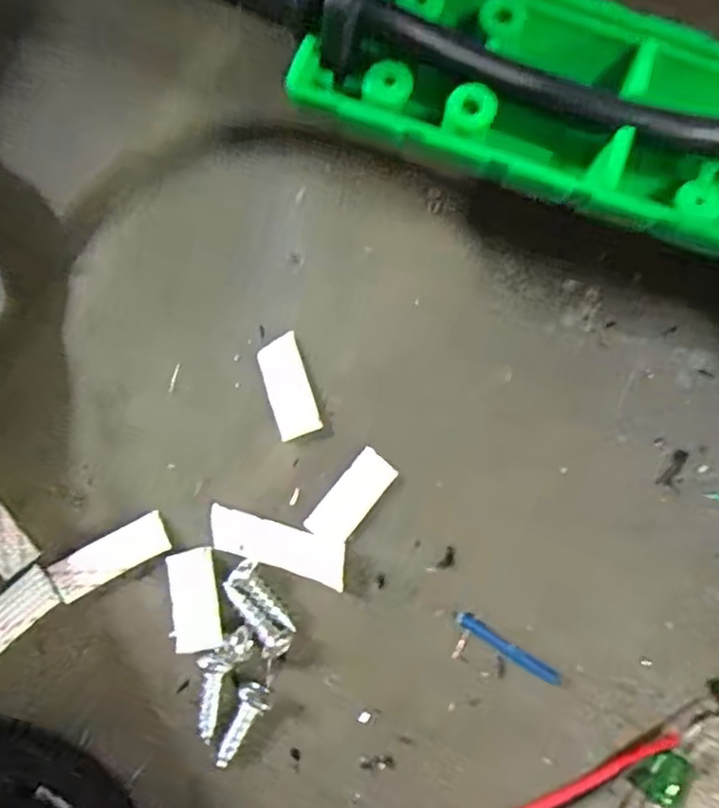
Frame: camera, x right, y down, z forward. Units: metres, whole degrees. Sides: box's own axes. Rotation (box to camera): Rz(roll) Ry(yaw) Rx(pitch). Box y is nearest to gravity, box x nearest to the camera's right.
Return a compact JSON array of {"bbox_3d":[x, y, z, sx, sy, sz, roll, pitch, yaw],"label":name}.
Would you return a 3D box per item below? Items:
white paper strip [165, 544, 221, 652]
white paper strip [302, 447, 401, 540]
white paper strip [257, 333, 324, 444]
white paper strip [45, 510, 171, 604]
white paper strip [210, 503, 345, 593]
[{"bbox_3d":[-0.028,0.033,0.112,0.008,0.004,0.016,-12,72,-2],"label":"white paper strip"},{"bbox_3d":[-0.002,0.016,0.119,0.008,0.004,0.018,38,77,13],"label":"white paper strip"},{"bbox_3d":[-0.013,-0.003,0.125,0.008,0.004,0.019,-17,72,-4],"label":"white paper strip"},{"bbox_3d":[-0.044,0.027,0.116,0.020,0.004,0.007,-28,73,-7],"label":"white paper strip"},{"bbox_3d":[-0.014,0.024,0.116,0.025,0.004,0.007,17,74,7],"label":"white paper strip"}]

